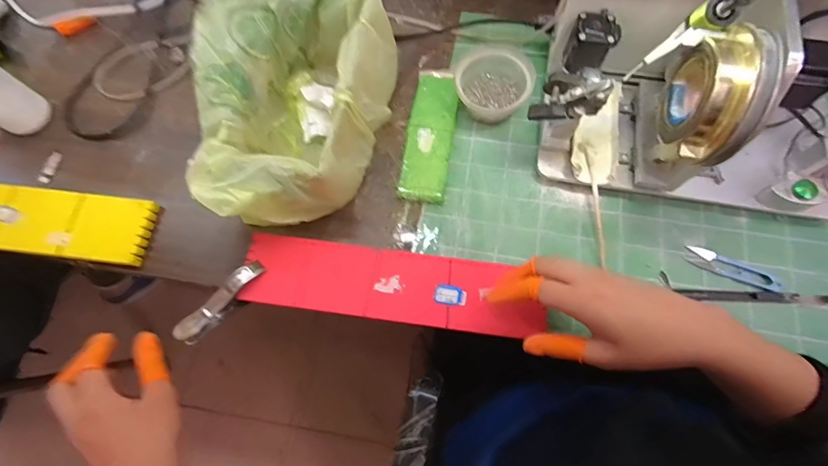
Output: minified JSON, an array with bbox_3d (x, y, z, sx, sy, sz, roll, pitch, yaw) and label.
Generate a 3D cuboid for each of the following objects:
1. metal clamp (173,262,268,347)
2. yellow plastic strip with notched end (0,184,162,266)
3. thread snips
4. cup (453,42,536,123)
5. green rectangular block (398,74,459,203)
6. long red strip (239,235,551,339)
[{"bbox_3d":[-0.219,0.078,0.470,0.026,0.024,0.114,40,77,13],"label":"metal clamp"},{"bbox_3d":[-0.502,-0.019,0.511,0.350,0.012,0.083,6,72,3],"label":"yellow plastic strip with notched end"},{"bbox_3d":[0.366,0.041,0.468,0.105,0.004,0.024,23,73,8],"label":"thread snips"},{"bbox_3d":[0.103,-0.195,0.526,0.095,0.045,0.096,0,72,1],"label":"cup"},{"bbox_3d":[0.021,-0.126,0.529,0.057,0.014,0.179,9,72,4],"label":"green rectangular block"},{"bbox_3d":[-0.026,0.058,0.466,0.336,0.011,0.081,9,72,6],"label":"long red strip"}]

